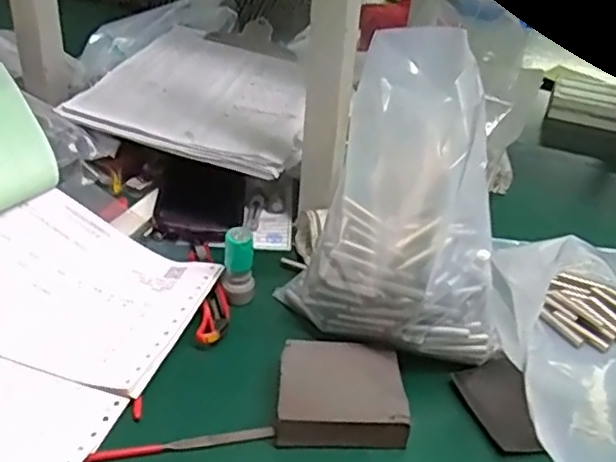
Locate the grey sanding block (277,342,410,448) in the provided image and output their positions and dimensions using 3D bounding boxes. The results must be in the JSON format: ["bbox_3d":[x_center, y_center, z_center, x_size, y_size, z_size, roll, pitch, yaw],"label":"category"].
[{"bbox_3d":[0.020,0.106,0.424,0.079,0.030,0.073,2,33,-4],"label":"grey sanding block"}]

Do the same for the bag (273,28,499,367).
[{"bbox_3d":[0.061,-0.007,0.425,0.144,0.218,0.075,8,33,4],"label":"bag"}]

